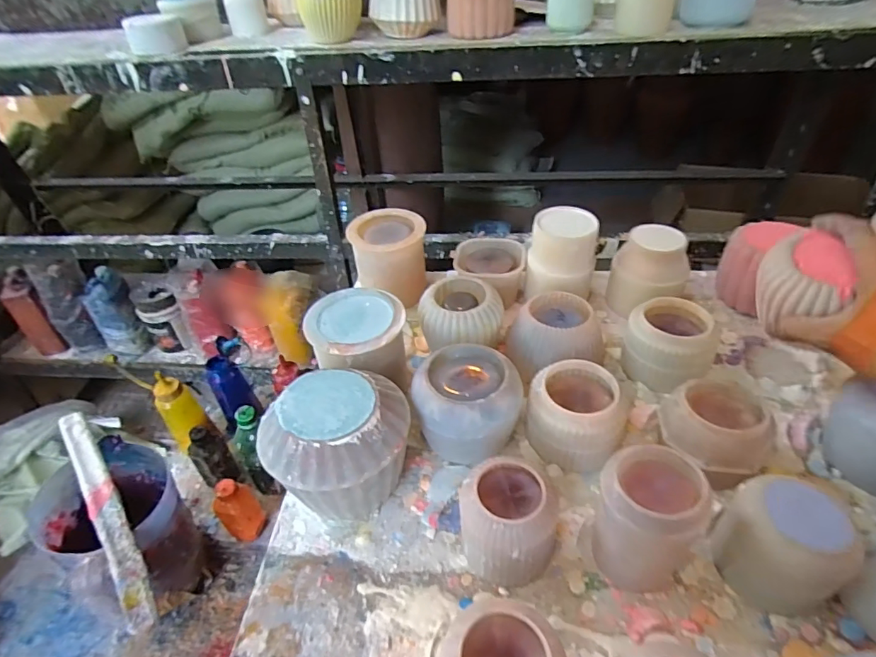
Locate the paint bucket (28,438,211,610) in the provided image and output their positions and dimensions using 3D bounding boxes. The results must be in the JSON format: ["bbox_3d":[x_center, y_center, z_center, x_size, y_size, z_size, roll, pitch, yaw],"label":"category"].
[{"bbox_3d":[-0.418,0.303,0.698,0.183,0.241,0.160,19,45,24],"label":"paint bucket"}]

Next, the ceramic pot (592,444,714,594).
[{"bbox_3d":[0.154,0.147,0.371,0.064,0.106,0.069,-2,40,2],"label":"ceramic pot"}]

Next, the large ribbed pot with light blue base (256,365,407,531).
[{"bbox_3d":[-0.084,0.109,0.435,0.118,0.108,0.101,-5,40,-3],"label":"large ribbed pot with light blue base"}]

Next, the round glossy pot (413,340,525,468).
[{"bbox_3d":[0.031,0.070,0.480,0.099,0.078,0.117,6,41,11],"label":"round glossy pot"}]

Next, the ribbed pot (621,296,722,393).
[{"bbox_3d":[0.255,0.017,0.540,0.088,0.067,0.087,-2,40,2],"label":"ribbed pot"}]

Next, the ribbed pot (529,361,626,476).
[{"bbox_3d":[0.133,0.084,0.475,0.088,0.068,0.085,-2,40,2],"label":"ribbed pot"}]

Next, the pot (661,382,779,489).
[{"bbox_3d":[0.252,0.093,0.448,0.087,0.065,0.086,-2,40,2],"label":"pot"}]

